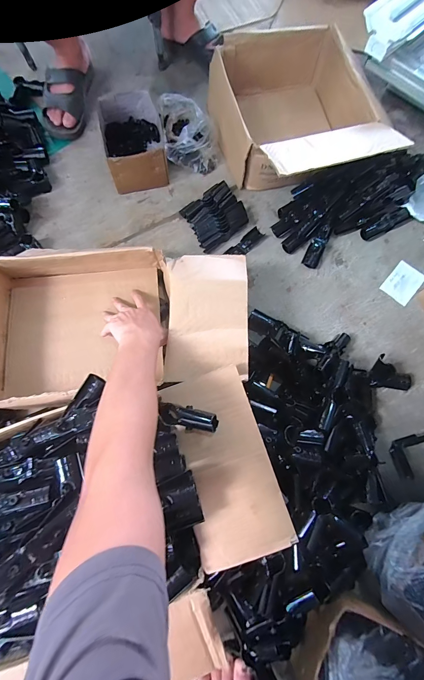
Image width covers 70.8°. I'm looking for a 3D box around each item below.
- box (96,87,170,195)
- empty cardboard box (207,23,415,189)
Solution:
[{"bbox_3d":[-0.196,-0.486,0.737,0.138,0.091,0.221,-14,76,-5],"label":"box"},{"bbox_3d":[0.199,-0.521,0.689,0.327,0.179,0.447,-18,76,-6],"label":"empty cardboard box"}]

